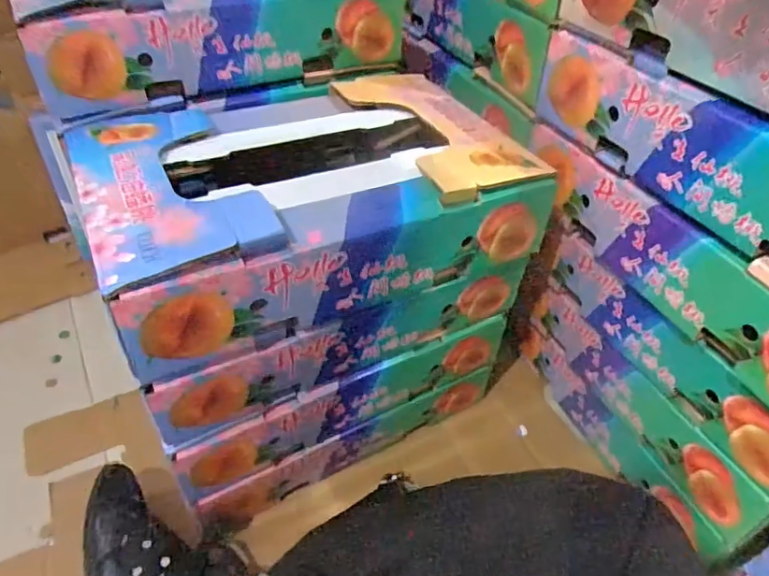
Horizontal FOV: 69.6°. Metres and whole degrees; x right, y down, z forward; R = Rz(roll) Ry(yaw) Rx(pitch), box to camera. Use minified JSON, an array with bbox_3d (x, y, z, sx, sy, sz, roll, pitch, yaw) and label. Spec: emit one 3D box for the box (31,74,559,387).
[{"bbox_3d":[-0.069,-0.092,0.541,0.390,0.113,0.250,-19,48,-22],"label":"box"}]

